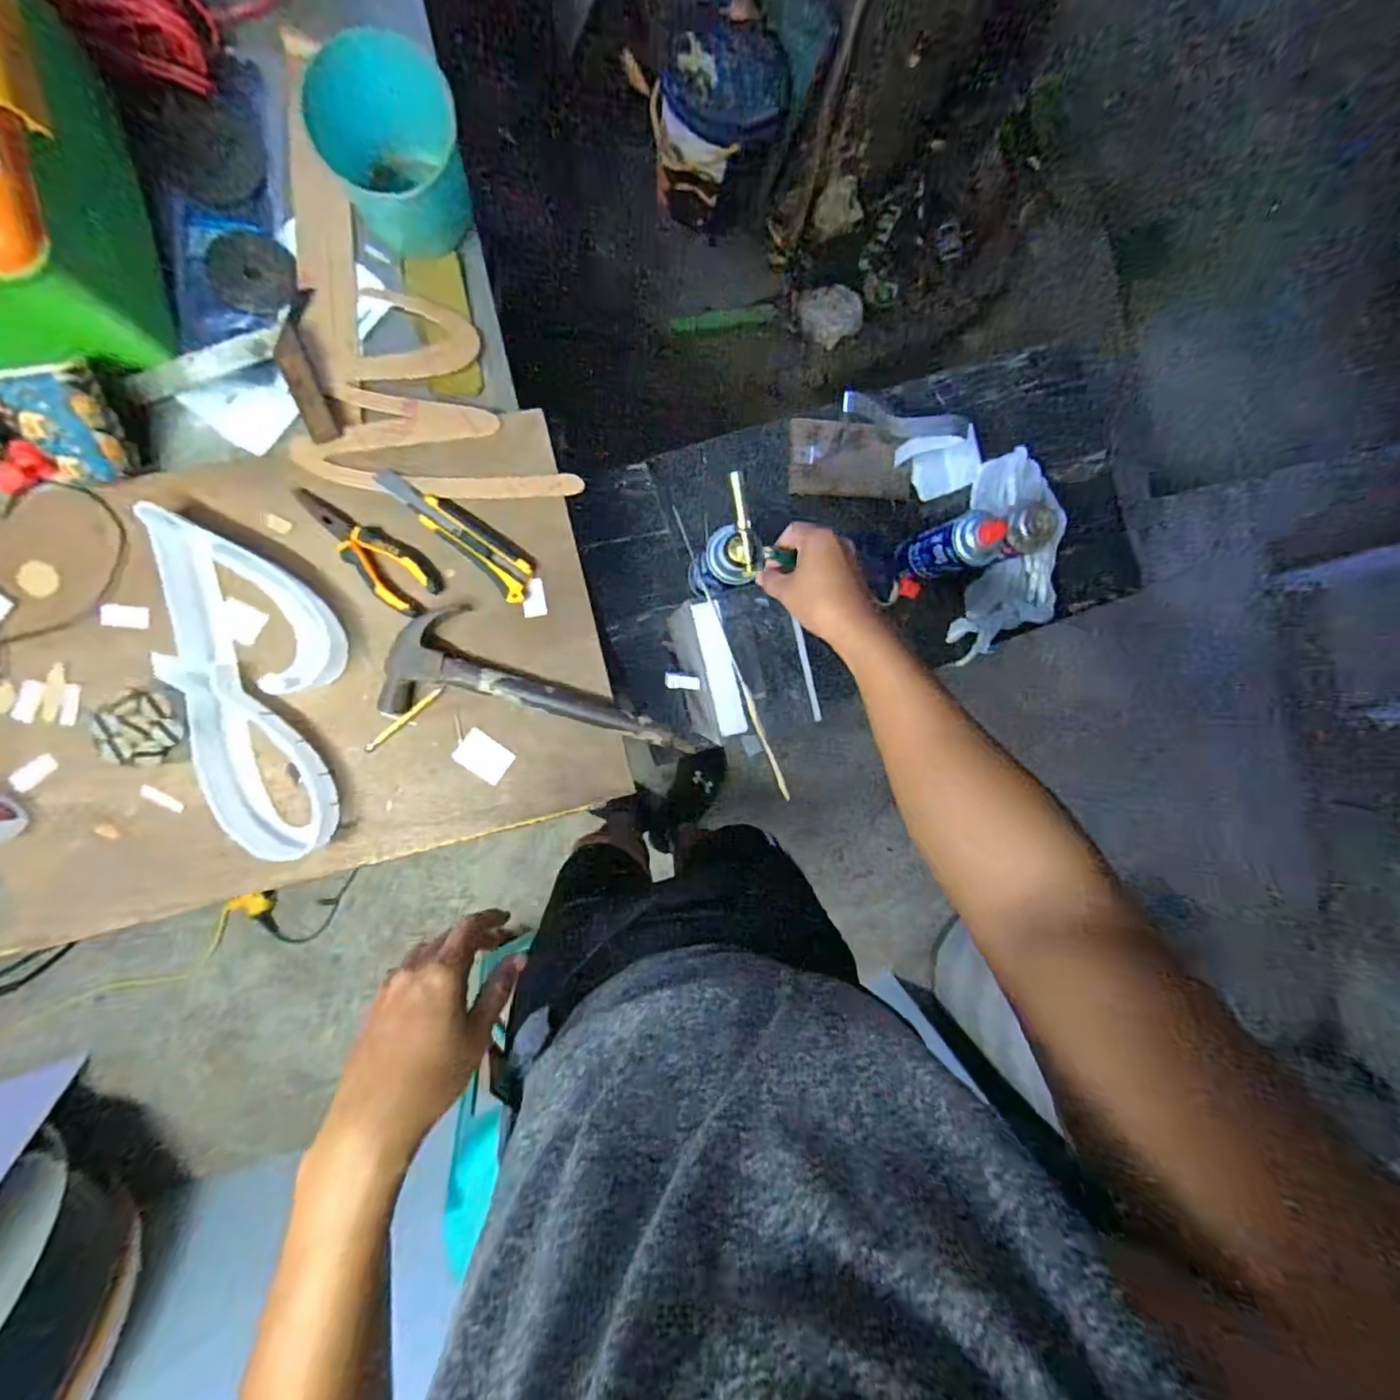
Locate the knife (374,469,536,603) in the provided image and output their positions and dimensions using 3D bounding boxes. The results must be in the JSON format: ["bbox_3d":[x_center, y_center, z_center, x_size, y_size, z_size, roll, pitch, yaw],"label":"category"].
[{"bbox_3d":[-0.245,-0.172,0.609,0.174,0.017,0.046,37,88,-9],"label":"knife"}]

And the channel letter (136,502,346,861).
[{"bbox_3d":[-0.422,-0.014,0.571,0.137,0.032,0.326,-6,95,-8],"label":"channel letter"}]

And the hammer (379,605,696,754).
[{"bbox_3d":[-0.158,-0.014,0.618,0.308,0.030,0.108,12,92,-9],"label":"hammer"}]

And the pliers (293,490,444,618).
[{"bbox_3d":[-0.335,-0.150,0.601,0.157,0.014,0.057,38,88,-9],"label":"pliers"}]

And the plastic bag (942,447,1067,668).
[{"bbox_3d":[0.459,-0.202,0.889,0.137,0.043,0.315,9,96,11],"label":"plastic bag"}]

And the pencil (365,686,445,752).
[{"bbox_3d":[-0.303,0.019,0.618,0.100,0.009,0.009,-39,98,-4],"label":"pencil"}]

